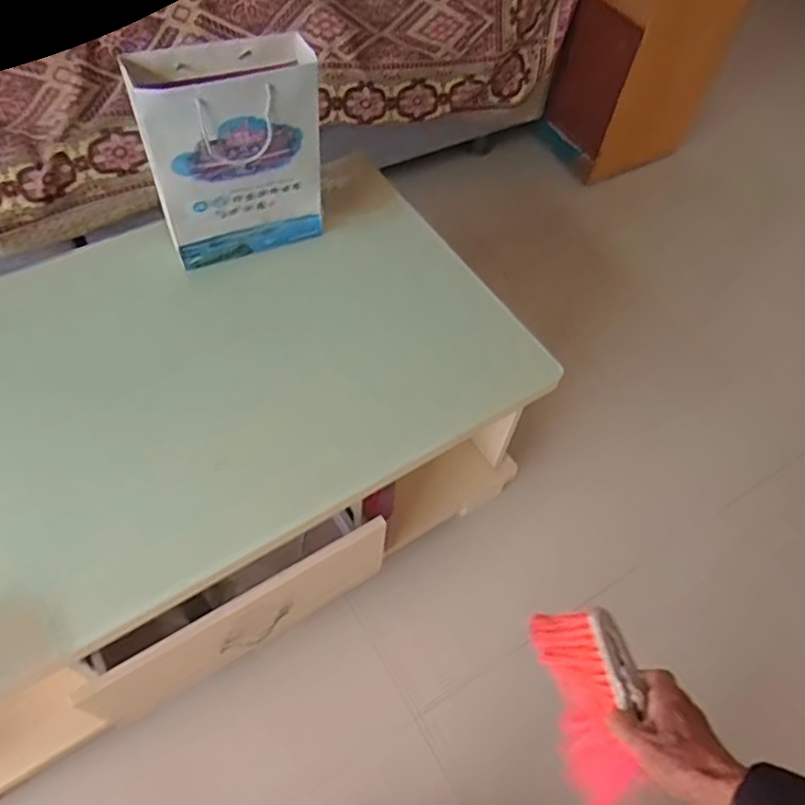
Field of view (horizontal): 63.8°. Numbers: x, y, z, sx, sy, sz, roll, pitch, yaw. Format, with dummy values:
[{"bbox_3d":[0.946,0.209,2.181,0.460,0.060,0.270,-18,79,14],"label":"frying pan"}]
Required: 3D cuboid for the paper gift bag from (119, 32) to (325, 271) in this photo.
[{"bbox_3d":[-0.254,-0.372,1.002,0.251,0.314,0.091,-18,60,-15],"label":"paper gift bag"}]

